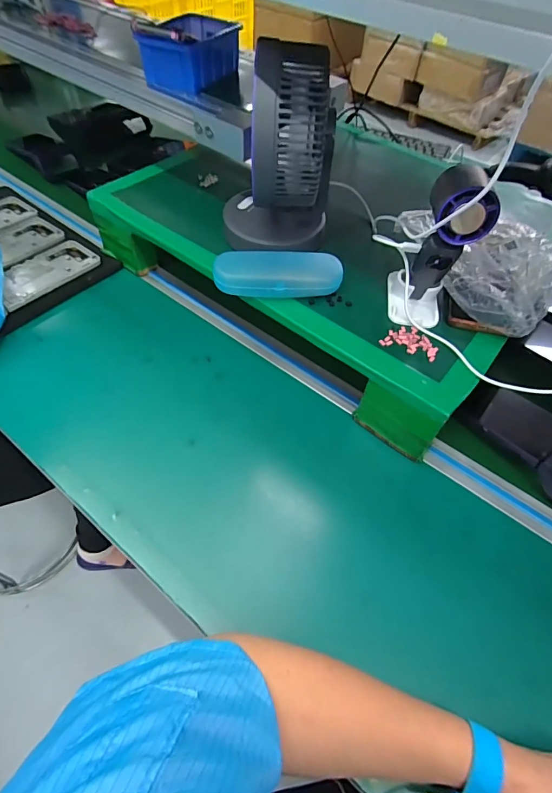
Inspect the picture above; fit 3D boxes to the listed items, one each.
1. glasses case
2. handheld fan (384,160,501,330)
[{"bbox_3d":[0.004,-0.148,0.490,0.151,0.030,0.048,-1,55,-4],"label":"glasses case"},{"bbox_3d":[0.173,-0.157,0.433,0.060,0.161,0.084,10,55,4],"label":"handheld fan"}]

